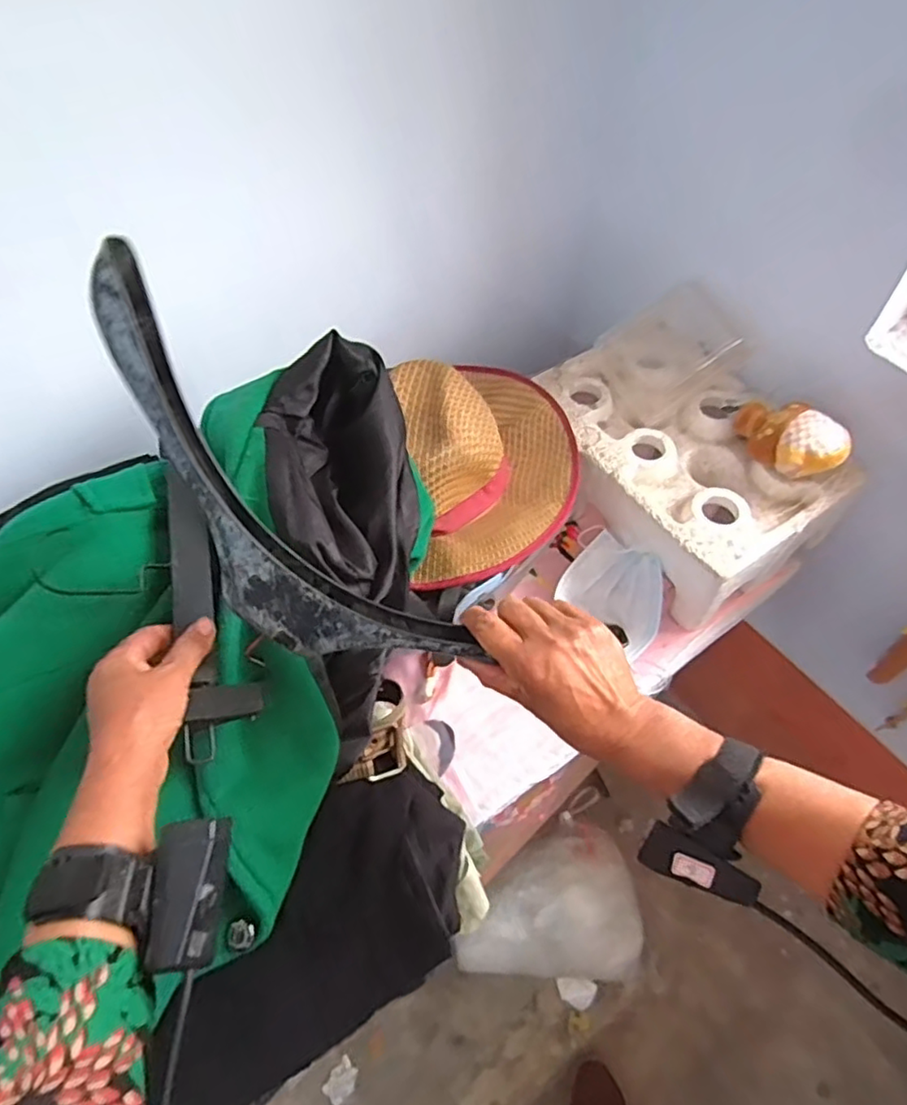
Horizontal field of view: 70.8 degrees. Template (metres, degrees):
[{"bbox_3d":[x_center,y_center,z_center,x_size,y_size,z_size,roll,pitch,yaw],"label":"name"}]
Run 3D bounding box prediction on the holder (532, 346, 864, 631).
[{"bbox_3d":[0.277,-0.119,0.799,0.240,0.112,0.355,-29,62,-16],"label":"holder"}]

